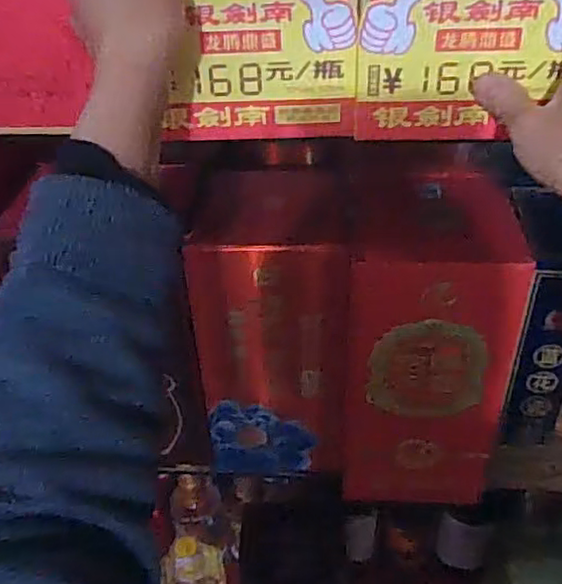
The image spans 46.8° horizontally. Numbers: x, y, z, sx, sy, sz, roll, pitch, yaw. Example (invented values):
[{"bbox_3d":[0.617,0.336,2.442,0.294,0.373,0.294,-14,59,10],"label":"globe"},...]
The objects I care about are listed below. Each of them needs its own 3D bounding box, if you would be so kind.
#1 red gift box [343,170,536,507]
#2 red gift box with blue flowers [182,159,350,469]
[{"bbox_3d":[0.124,0.049,0.581,0.128,0.268,0.127,0,38,3],"label":"red gift box"},{"bbox_3d":[-0.007,0.046,0.612,0.125,0.286,0.099,1,38,5],"label":"red gift box with blue flowers"}]

